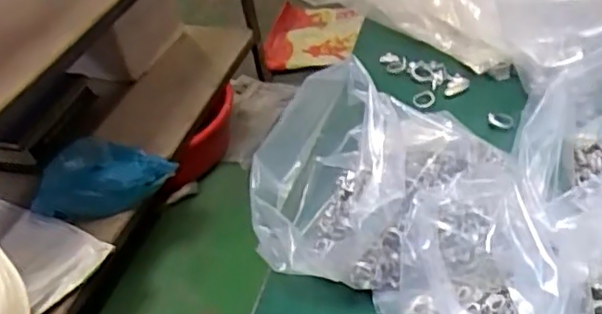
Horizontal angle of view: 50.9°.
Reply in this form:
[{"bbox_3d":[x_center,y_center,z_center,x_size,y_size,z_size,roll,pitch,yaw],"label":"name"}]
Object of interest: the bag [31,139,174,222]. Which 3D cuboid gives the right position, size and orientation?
[{"bbox_3d":[-0.409,0.037,1.334,0.272,0.086,0.167,-5,40,6],"label":"bag"}]

